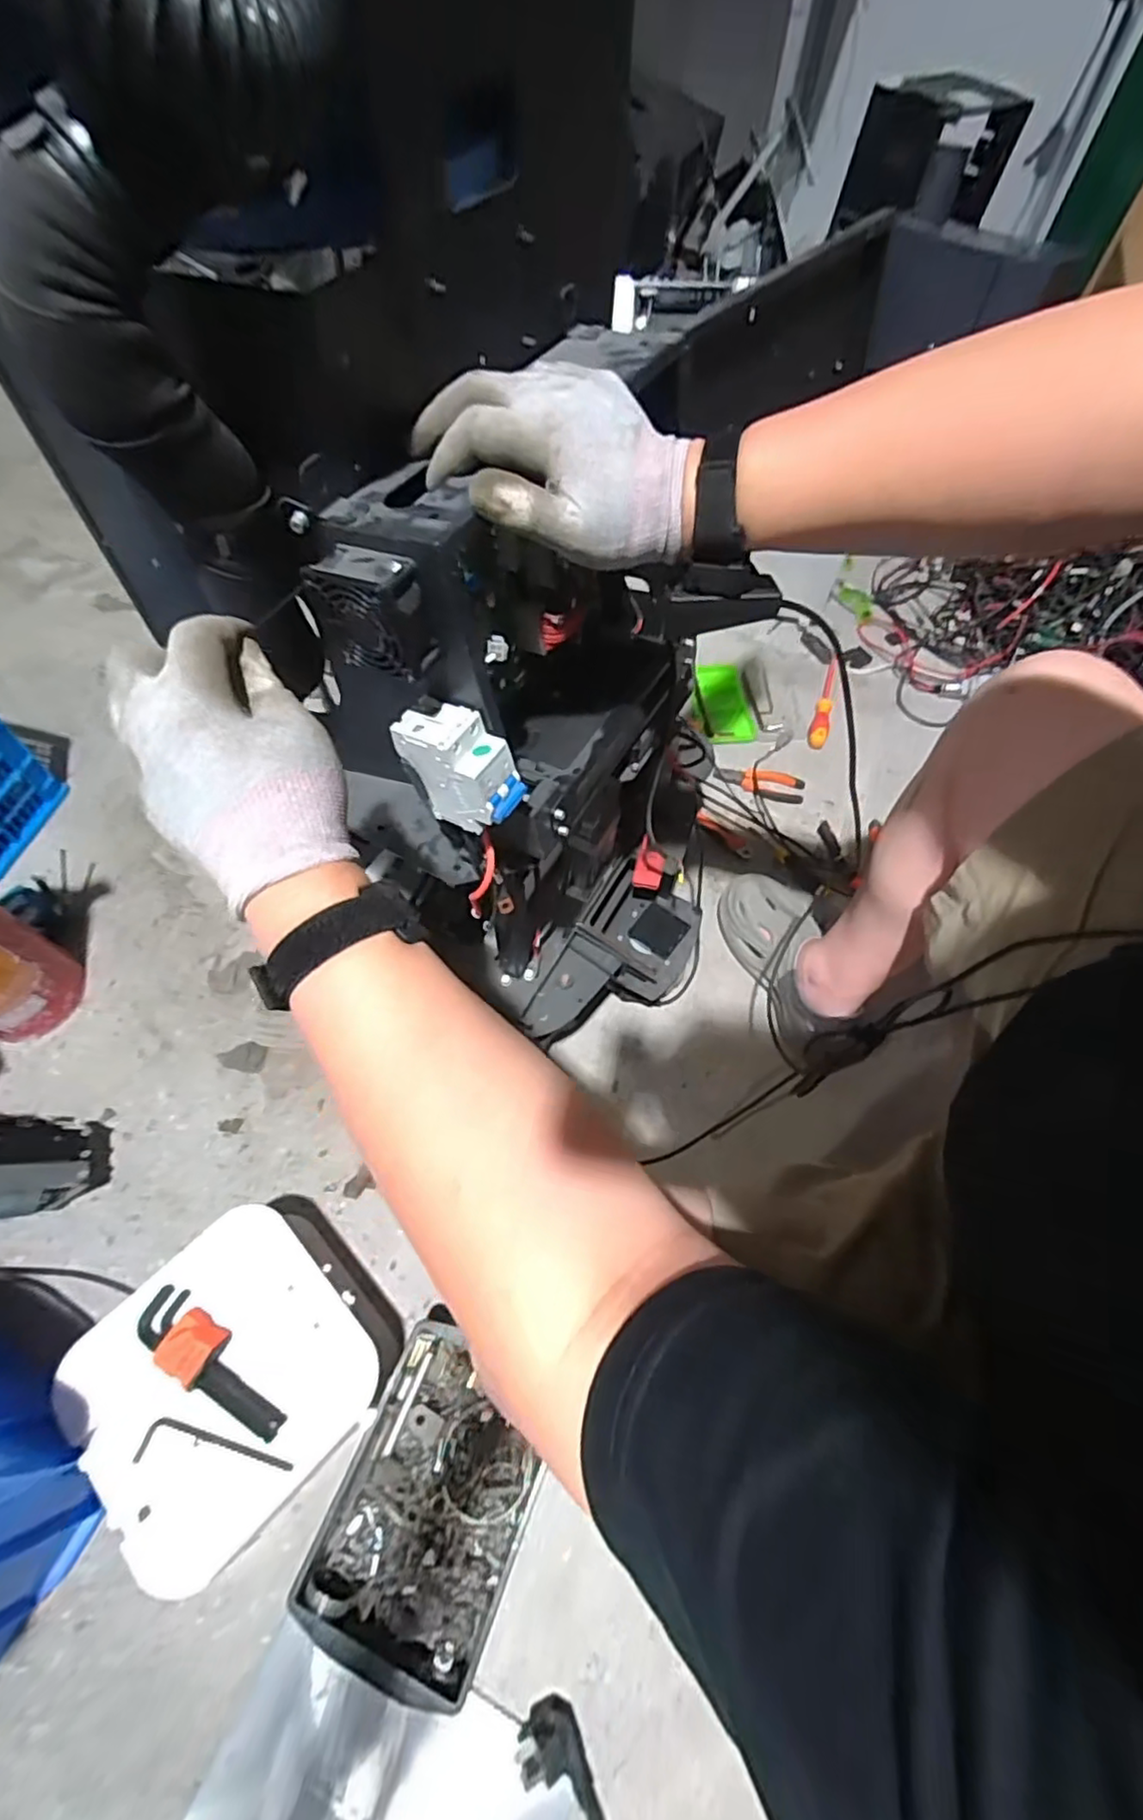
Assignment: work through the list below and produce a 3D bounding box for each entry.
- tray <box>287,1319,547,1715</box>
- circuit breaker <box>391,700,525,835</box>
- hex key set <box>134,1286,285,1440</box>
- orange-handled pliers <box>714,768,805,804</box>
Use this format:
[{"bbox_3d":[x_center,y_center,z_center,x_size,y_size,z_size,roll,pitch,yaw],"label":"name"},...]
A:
[{"bbox_3d":[-0.136,0.581,0.636,0.173,0.053,0.221,21,62,9],"label":"tray"},{"bbox_3d":[-0.073,-0.091,0.438,0.080,0.074,0.042,26,63,11],"label":"circuit breaker"},{"bbox_3d":[-0.342,0.430,0.623,0.177,0.027,0.049,29,64,13],"label":"hex key set"},{"bbox_3d":[0.326,-0.225,1.136,0.154,0.013,0.064,12,61,4],"label":"orange-handled pliers"}]

